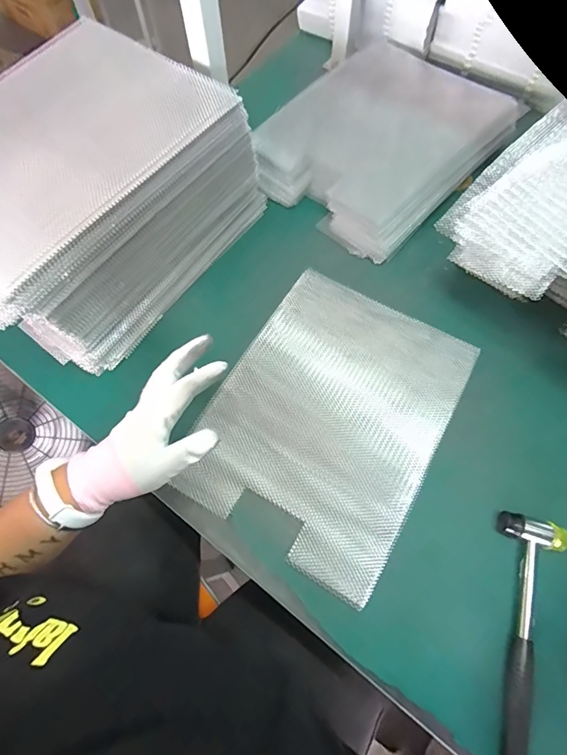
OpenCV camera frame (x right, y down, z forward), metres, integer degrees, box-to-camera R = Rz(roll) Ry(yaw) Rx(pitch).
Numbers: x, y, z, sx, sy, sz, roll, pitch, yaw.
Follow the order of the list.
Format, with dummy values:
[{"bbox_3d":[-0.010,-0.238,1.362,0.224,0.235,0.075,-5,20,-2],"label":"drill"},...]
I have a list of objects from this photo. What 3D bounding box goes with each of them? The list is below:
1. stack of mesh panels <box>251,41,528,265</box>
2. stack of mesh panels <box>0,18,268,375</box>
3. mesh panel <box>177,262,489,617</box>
[{"bbox_3d":[0.150,-0.362,0.616,0.286,0.061,0.358,40,73,17],"label":"stack of mesh panels"},{"bbox_3d":[-0.248,-0.215,0.505,0.292,0.183,0.350,27,70,13],"label":"stack of mesh panels"},{"bbox_3d":[0.057,0.039,0.480,0.248,0.026,0.325,29,71,13],"label":"mesh panel"}]

